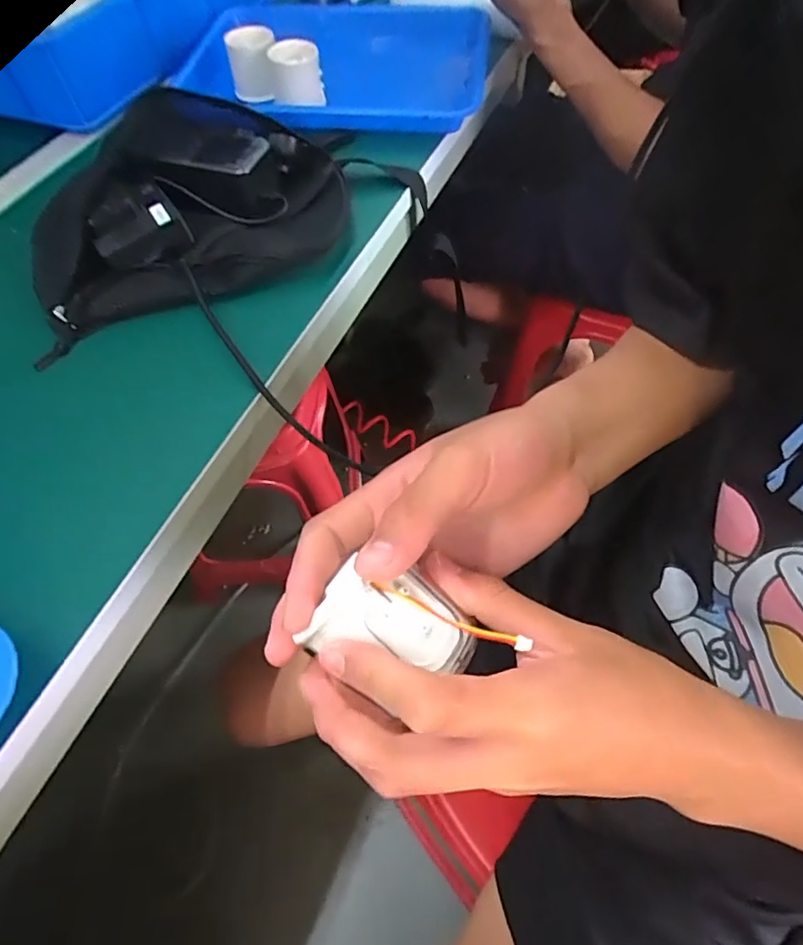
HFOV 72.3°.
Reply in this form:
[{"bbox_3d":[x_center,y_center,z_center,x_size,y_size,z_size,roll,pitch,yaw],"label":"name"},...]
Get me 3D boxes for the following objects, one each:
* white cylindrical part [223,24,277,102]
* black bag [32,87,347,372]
[{"bbox_3d":[-0.166,-0.459,0.619,0.052,0.064,0.051,-1,59,2],"label":"white cylindrical part"},{"bbox_3d":[-0.180,-0.231,0.475,0.286,0.070,0.186,-20,61,-9],"label":"black bag"}]

